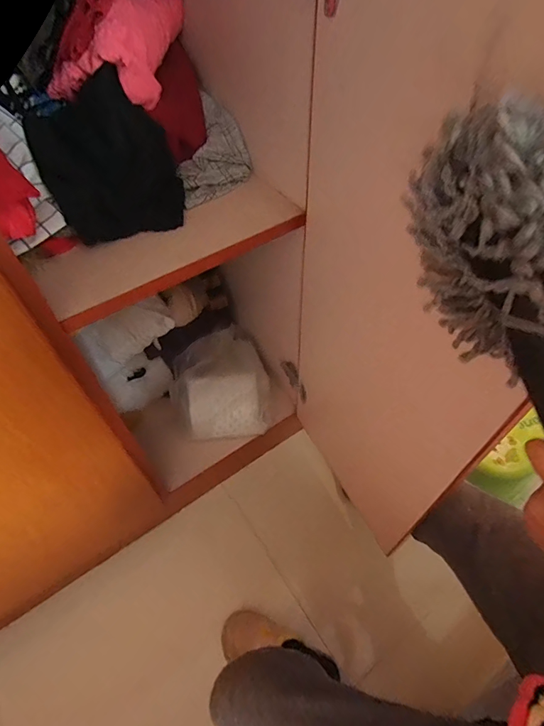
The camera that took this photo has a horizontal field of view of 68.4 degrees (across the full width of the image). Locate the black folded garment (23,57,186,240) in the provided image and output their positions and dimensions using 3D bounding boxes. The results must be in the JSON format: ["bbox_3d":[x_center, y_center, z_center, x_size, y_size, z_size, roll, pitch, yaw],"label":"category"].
[{"bbox_3d":[-0.239,-0.290,0.585,0.189,0.216,0.067,-18,13,-14],"label":"black folded garment"}]

